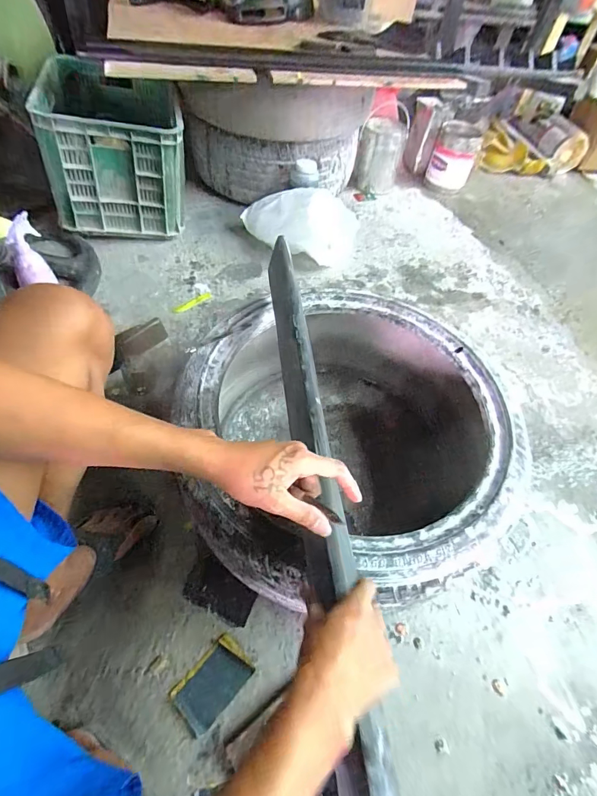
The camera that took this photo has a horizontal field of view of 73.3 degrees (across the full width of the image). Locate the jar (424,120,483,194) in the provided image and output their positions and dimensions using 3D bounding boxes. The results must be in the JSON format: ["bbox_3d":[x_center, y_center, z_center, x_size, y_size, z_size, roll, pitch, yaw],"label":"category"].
[{"bbox_3d":[0.603,-0.949,1.574,0.160,0.204,0.160,16,55,6],"label":"jar"}]

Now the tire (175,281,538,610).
[{"bbox_3d":[0.084,0.059,0.765,0.543,0.241,0.599,4,54,-2],"label":"tire"}]

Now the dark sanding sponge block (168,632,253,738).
[{"bbox_3d":[-0.131,0.435,0.613,0.072,0.008,0.113,40,60,21],"label":"dark sanding sponge block"}]

